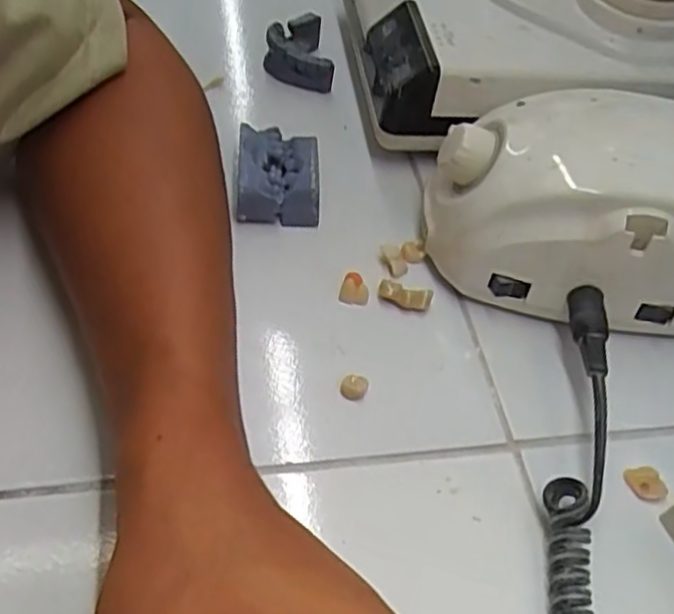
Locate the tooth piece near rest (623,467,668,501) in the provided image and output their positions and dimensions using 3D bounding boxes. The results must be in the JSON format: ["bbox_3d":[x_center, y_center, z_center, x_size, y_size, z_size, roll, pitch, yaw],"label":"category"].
[{"bbox_3d":[0.130,0.075,0.301,0.010,0.011,0.017,-30,60,-29],"label":"tooth piece near rest"}]

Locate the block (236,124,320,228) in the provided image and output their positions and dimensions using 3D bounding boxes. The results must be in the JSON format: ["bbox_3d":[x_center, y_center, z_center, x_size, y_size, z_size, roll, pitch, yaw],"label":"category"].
[{"bbox_3d":[-0.031,-0.069,0.375,0.041,0.029,0.046,3,50,-6],"label":"block"}]

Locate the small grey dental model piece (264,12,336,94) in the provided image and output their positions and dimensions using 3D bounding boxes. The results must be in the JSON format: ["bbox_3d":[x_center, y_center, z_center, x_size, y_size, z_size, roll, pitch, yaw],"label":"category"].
[{"bbox_3d":[-0.027,-0.170,0.474,0.040,0.029,0.058,-4,51,-12],"label":"small grey dental model piece"}]

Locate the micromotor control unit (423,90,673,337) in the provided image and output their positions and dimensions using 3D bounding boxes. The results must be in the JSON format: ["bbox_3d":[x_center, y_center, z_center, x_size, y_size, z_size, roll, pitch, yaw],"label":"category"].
[{"bbox_3d":[0.115,-0.045,0.346,0.134,0.085,0.102,-2,50,-8],"label":"micromotor control unit"}]

